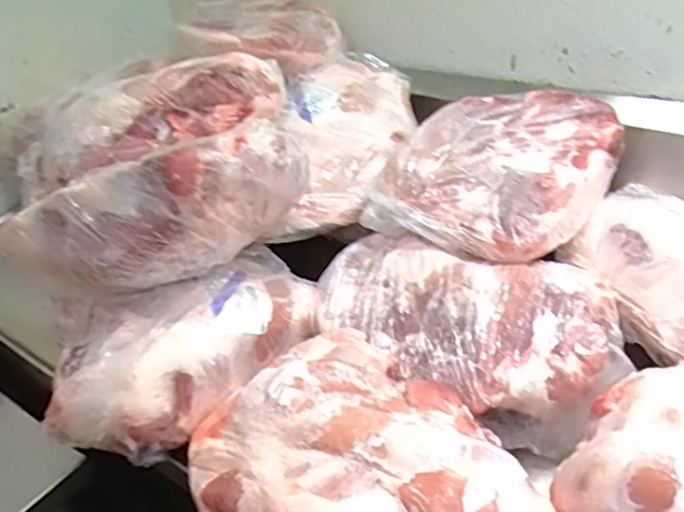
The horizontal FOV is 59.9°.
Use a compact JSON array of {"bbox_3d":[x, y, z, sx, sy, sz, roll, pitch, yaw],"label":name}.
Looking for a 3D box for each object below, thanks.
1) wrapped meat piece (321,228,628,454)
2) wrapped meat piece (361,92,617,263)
[{"bbox_3d":[0.122,0.076,0.684,0.363,0.108,0.201,21,42,33],"label":"wrapped meat piece"},{"bbox_3d":[0.207,-0.118,0.789,0.242,0.104,0.305,22,43,35],"label":"wrapped meat piece"}]

